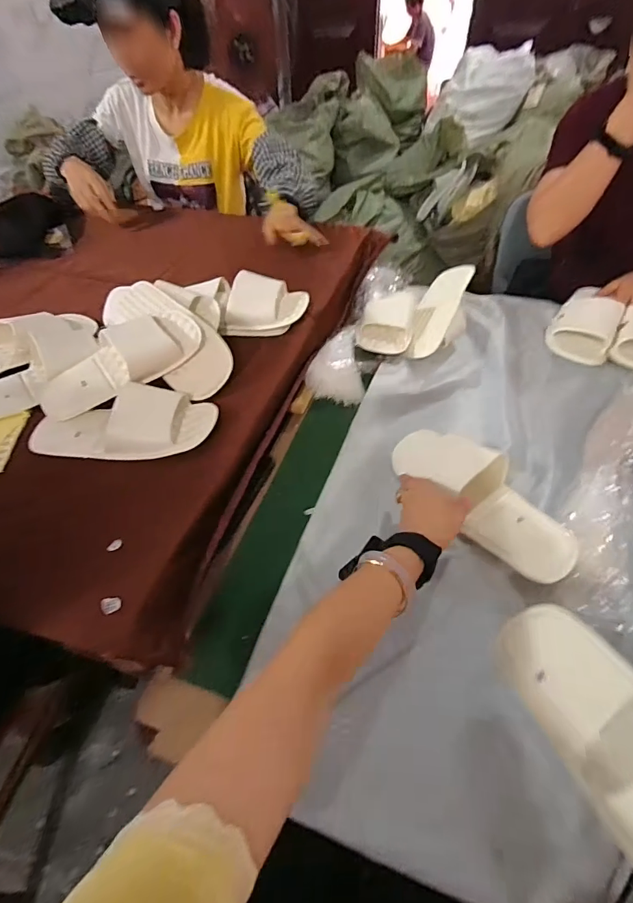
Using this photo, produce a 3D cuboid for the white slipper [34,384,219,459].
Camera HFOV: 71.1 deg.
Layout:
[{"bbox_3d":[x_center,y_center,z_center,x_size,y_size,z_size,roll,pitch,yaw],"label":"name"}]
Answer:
[{"bbox_3d":[-0.246,-0.041,0.544,0.225,0.054,0.098,0,49,2],"label":"white slipper"}]

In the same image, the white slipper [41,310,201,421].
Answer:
[{"bbox_3d":[-0.269,-0.130,0.592,0.223,0.068,0.101,-30,53,-4],"label":"white slipper"}]

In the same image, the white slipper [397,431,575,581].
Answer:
[{"bbox_3d":[0.221,0.054,0.587,0.098,0.063,0.258,-34,66,-25],"label":"white slipper"}]

